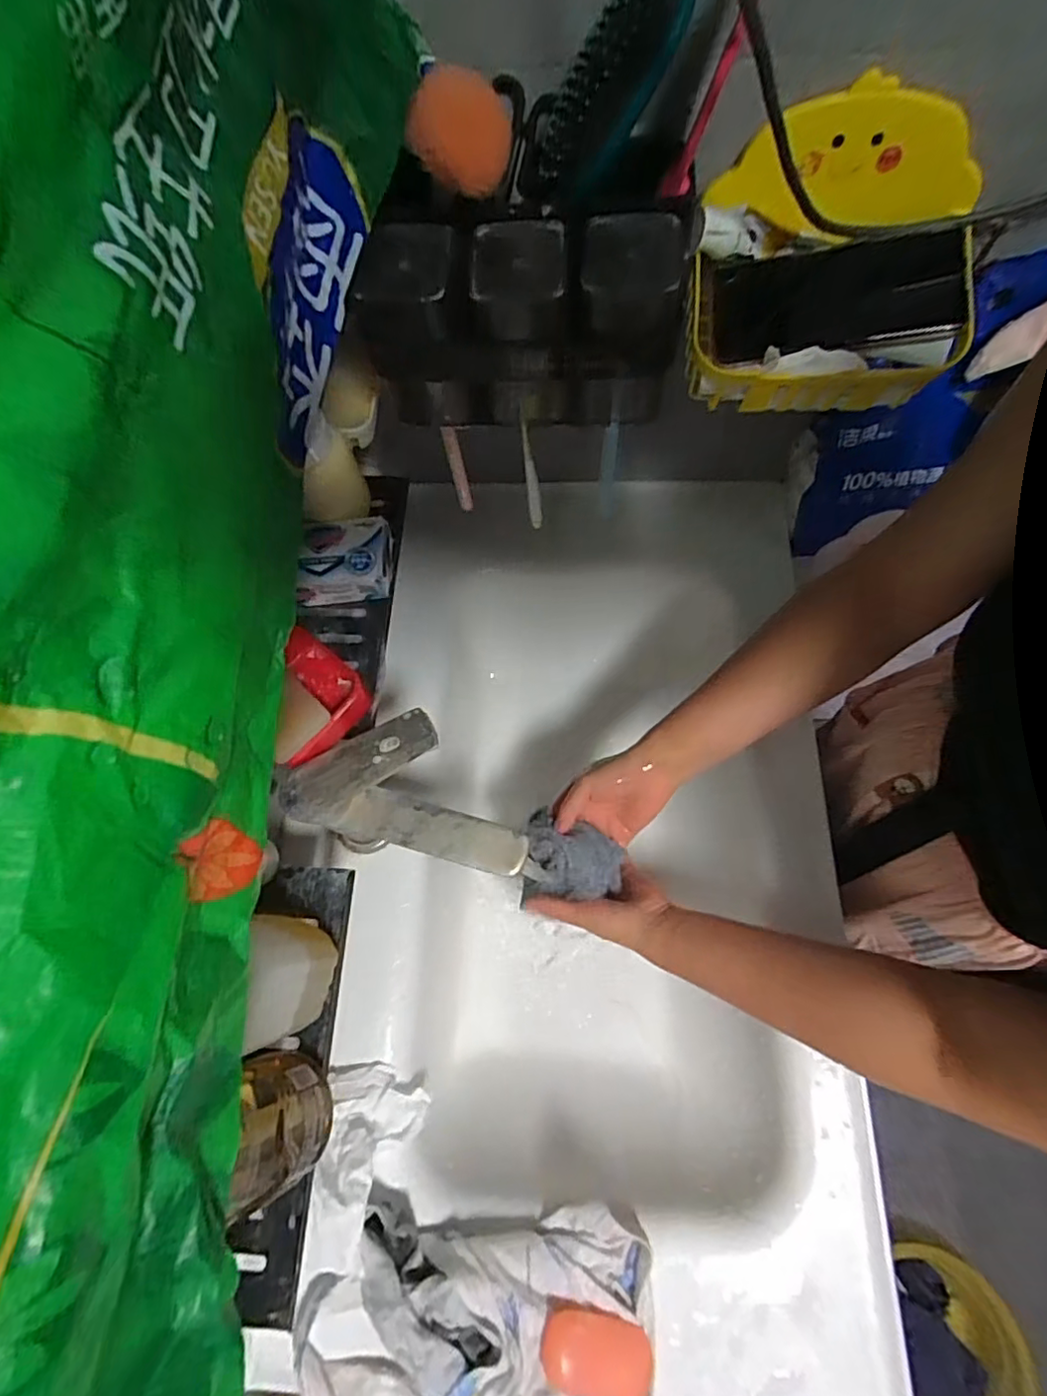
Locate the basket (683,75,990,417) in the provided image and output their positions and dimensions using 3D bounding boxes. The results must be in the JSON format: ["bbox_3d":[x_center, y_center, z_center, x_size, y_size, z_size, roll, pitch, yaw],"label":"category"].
[{"bbox_3d":[0.222,-0.302,0.419,0.189,0.137,0.131,2,69,3],"label":"basket"}]

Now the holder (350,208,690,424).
[{"bbox_3d":[0.001,-0.256,0.414,0.210,0.113,0.072,-2,69,1],"label":"holder"}]

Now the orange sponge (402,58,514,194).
[{"bbox_3d":[-0.035,-0.321,0.334,0.056,0.044,0.045,-4,69,1],"label":"orange sponge"}]

